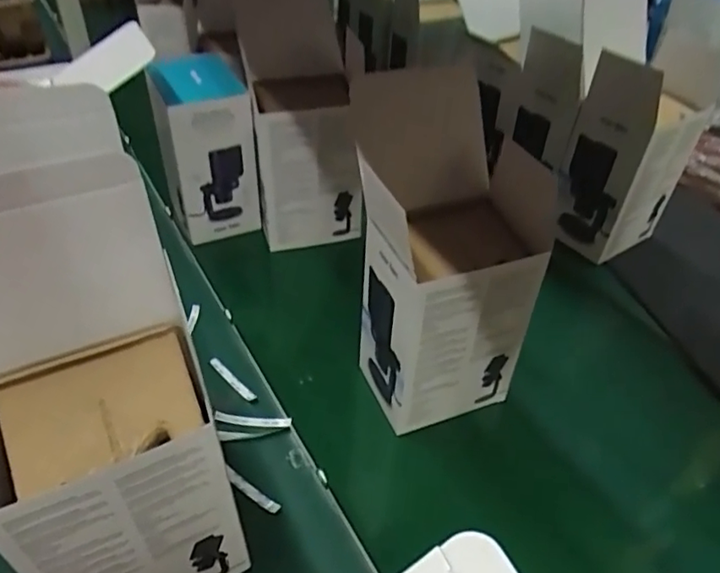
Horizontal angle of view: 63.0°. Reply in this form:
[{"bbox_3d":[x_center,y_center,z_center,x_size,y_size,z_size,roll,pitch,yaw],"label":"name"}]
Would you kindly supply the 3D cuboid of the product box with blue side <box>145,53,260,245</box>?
[{"bbox_3d":[-0.241,-0.212,0.914,0.120,0.231,0.182,-12,44,-17],"label":"product box with blue side"}]

